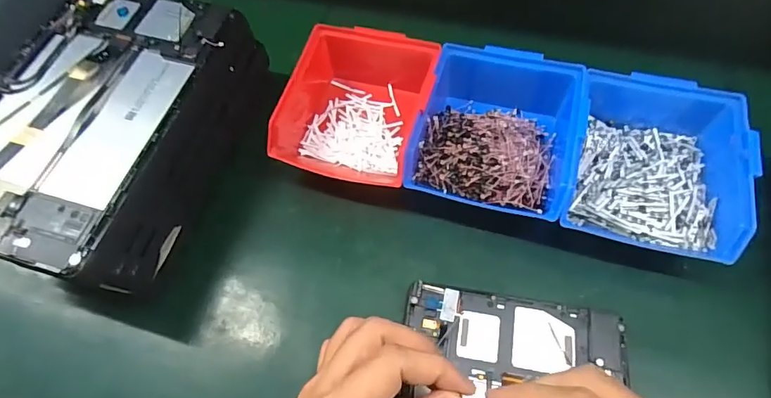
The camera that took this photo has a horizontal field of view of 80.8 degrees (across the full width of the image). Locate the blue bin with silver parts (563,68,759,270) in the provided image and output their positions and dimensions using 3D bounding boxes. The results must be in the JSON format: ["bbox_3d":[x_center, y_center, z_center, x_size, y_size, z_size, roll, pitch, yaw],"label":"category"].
[{"bbox_3d":[0.210,-0.030,0.364,0.120,0.067,0.143,13,65,10],"label":"blue bin with silver parts"}]

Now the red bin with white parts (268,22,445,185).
[{"bbox_3d":[-0.030,-0.083,0.410,0.123,0.064,0.142,13,65,10],"label":"red bin with white parts"}]

